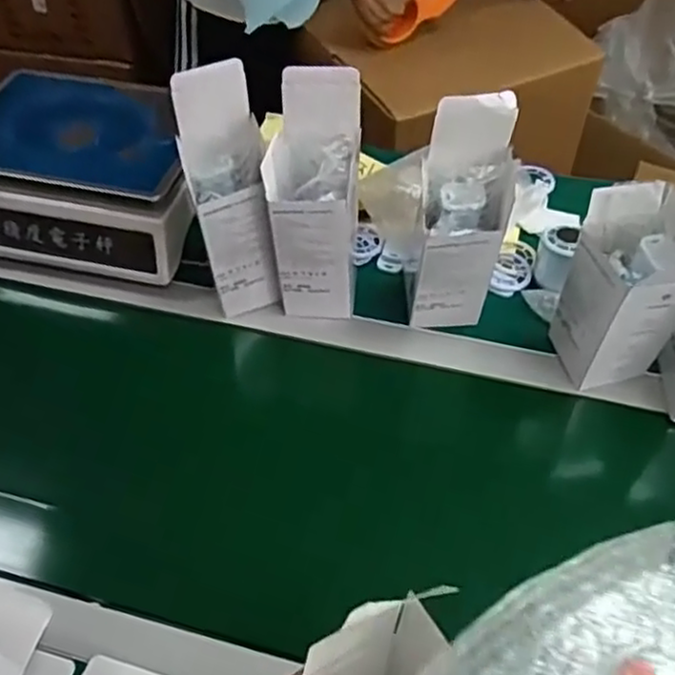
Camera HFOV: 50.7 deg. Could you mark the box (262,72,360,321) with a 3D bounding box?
[{"bbox_3d":[-0.020,-0.129,0.694,0.083,0.234,0.083,3,52,5],"label":"box"}]

